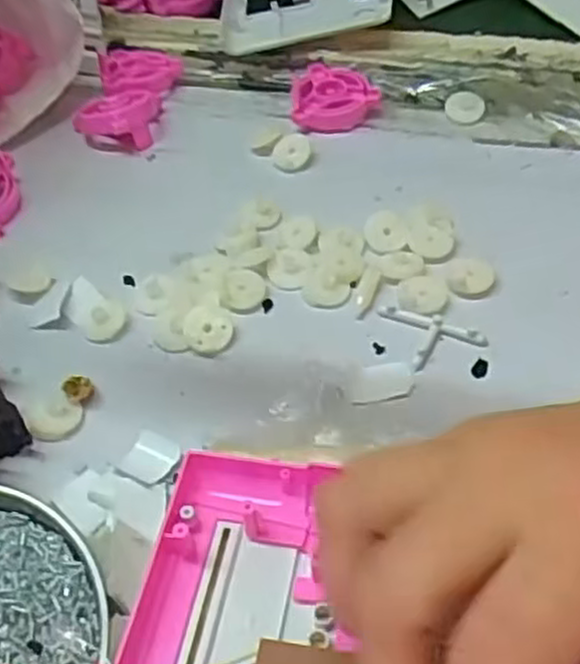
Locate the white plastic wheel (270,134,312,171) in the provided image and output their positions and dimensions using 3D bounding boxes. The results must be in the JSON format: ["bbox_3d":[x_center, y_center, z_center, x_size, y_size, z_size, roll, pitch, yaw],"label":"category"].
[{"bbox_3d":[0.001,-0.106,0.476,0.024,0.007,0.024,-4,69,11],"label":"white plastic wheel"}]

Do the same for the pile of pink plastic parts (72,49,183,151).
[{"bbox_3d":[-0.105,-0.154,0.516,0.048,0.026,0.095,5,47,9],"label":"pile of pink plastic parts"}]

